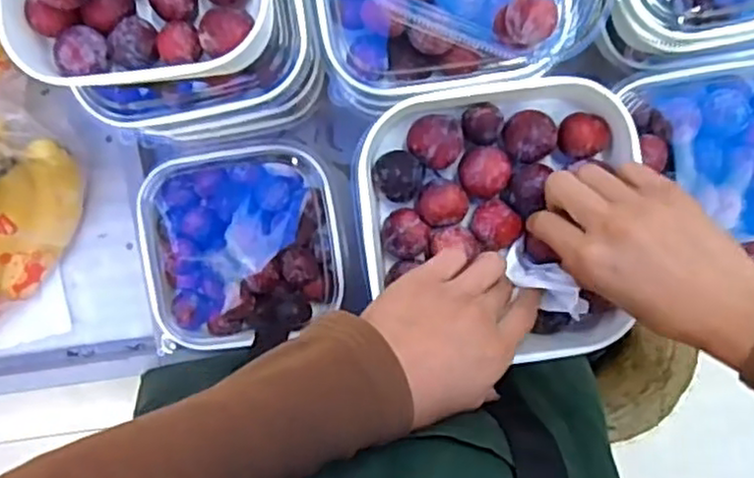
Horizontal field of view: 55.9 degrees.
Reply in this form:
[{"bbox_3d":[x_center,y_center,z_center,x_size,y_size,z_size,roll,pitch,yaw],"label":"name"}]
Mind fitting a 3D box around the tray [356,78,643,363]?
[{"bbox_3d":[0.074,-0.012,0.445,0.167,0.053,0.170,0,95,2],"label":"tray"}]

